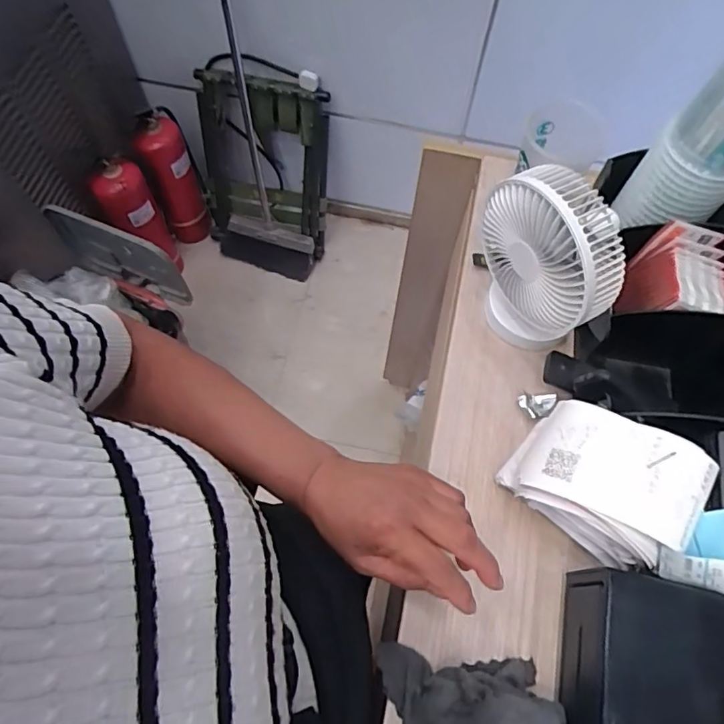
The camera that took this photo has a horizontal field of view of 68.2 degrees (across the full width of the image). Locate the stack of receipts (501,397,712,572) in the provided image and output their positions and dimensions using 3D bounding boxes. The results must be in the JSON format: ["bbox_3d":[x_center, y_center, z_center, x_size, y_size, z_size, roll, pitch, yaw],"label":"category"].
[{"bbox_3d":[0.209,0.106,0.478,0.130,0.124,0.097,34,70,13],"label":"stack of receipts"}]

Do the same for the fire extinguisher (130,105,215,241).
[{"bbox_3d":[-0.544,-0.529,1.557,0.127,0.421,0.162,-18,68,-10],"label":"fire extinguisher"}]

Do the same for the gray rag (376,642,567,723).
[{"bbox_3d":[0.083,0.285,0.417,0.138,0.076,0.094,6,66,1],"label":"gray rag"}]

